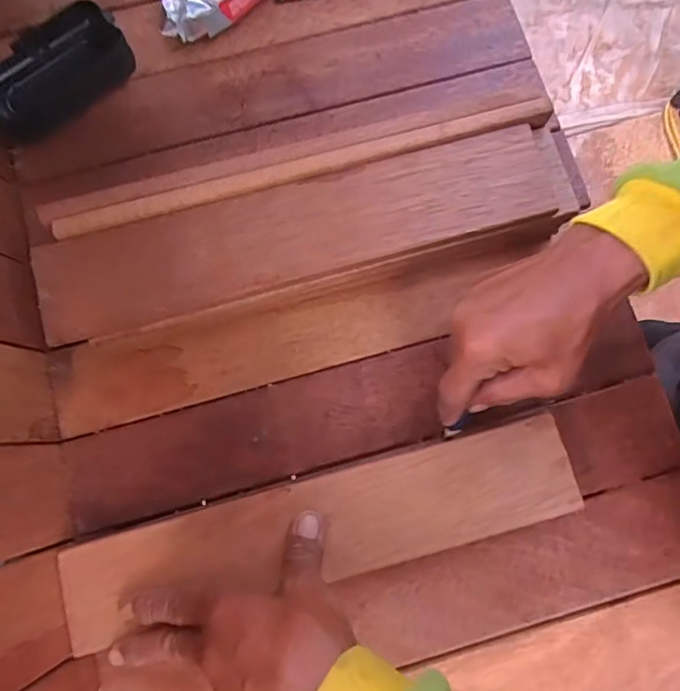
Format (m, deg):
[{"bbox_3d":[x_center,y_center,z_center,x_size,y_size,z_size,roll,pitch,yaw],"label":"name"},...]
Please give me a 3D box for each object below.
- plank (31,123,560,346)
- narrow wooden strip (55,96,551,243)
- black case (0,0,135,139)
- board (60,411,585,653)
[{"bbox_3d":[-0.027,-0.076,0.346,0.327,0.013,0.066,-15,79,-4],"label":"plank"},{"bbox_3d":[-0.021,-0.116,0.348,0.324,0.009,0.012,-15,79,-4],"label":"narrow wooden strip"},{"bbox_3d":[-0.214,-0.203,0.405,0.113,0.043,0.055,-33,81,-7],"label":"black case"},{"bbox_3d":[-0.011,0.113,0.344,0.324,0.014,0.065,-14,79,-3],"label":"board"}]

